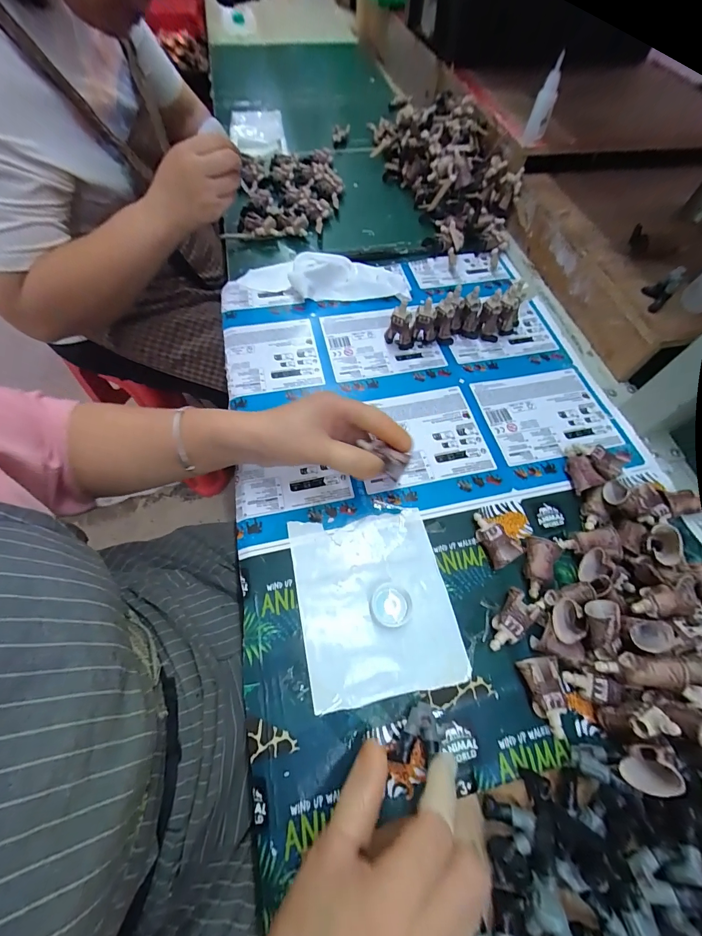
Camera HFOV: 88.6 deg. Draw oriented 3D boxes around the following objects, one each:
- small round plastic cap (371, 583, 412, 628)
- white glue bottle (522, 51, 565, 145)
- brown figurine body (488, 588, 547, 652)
[{"bbox_3d":[0.032,0.110,0.289,0.030,0.011,0.031,1,61,-1],"label":"small round plastic cap"},{"bbox_3d":[0.259,-0.487,0.481,0.027,0.082,0.027,22,63,10],"label":"white glue bottle"},{"bbox_3d":[0.127,0.120,0.286,0.025,0.017,0.053,41,68,19],"label":"brown figurine body"}]

